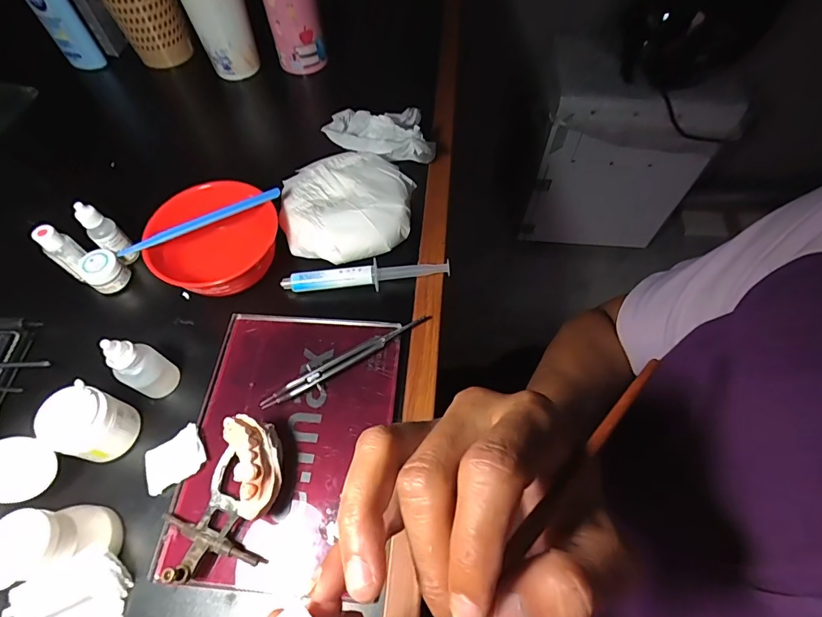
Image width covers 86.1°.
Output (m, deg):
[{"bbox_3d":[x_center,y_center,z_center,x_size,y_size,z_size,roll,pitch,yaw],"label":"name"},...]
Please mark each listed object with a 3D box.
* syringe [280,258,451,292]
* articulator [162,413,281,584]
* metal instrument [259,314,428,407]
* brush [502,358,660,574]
[{"bbox_3d":[-0.040,-0.030,0.393,0.147,0.011,0.021,-1,61,0],"label":"syringe"},{"bbox_3d":[-0.116,0.128,0.287,0.069,0.054,0.097,36,67,19],"label":"articulator"},{"bbox_3d":[-0.048,0.038,0.352,0.147,0.017,0.015,-27,64,-14],"label":"metal instrument"},{"bbox_3d":[0.049,0.074,0.162,0.006,0.006,0.167,41,64,21],"label":"brush"}]

